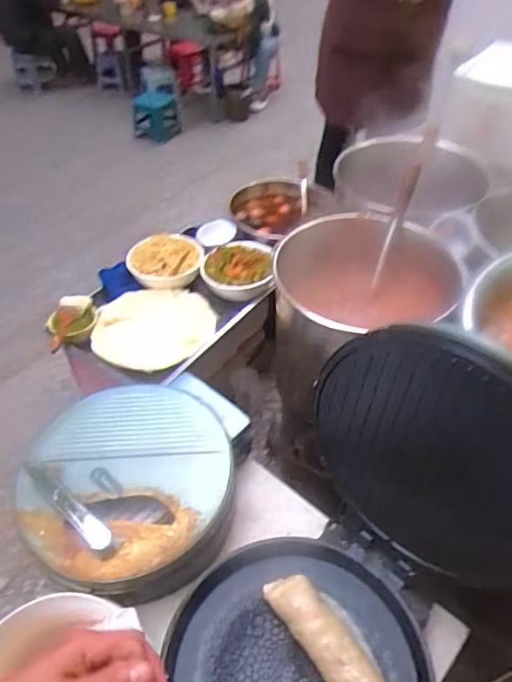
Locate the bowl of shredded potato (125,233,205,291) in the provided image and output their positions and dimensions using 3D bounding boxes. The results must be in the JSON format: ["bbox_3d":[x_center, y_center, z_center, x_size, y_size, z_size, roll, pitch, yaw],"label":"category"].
[{"bbox_3d":[-0.237,-0.220,1.374,0.197,0.077,0.166,0,46,0],"label":"bowl of shredded potato"}]

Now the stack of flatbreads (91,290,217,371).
[{"bbox_3d":[-0.243,-0.033,1.249,0.281,0.036,0.269,2,46,1],"label":"stack of flatbreads"}]

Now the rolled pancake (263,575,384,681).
[{"bbox_3d":[0.106,0.409,0.678,0.073,0.040,0.244,-27,52,-24],"label":"rolled pancake"}]

